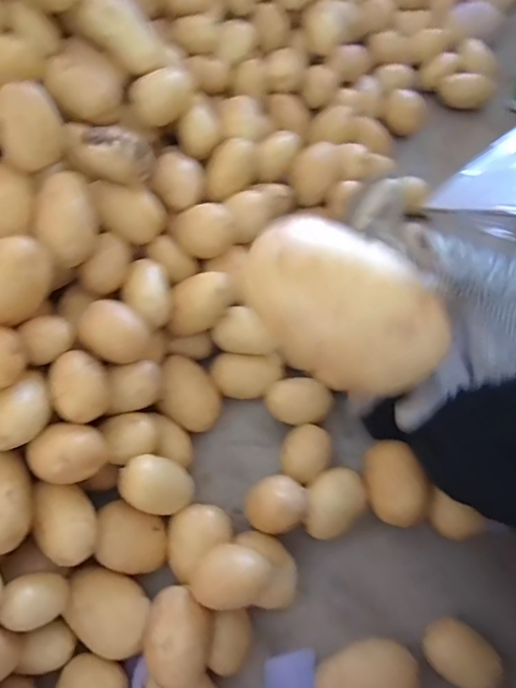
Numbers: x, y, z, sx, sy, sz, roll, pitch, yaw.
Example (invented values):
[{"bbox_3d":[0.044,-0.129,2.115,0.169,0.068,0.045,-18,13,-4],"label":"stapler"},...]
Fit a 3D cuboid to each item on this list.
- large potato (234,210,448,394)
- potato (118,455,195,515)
[{"bbox_3d":[0.047,-0.020,0.275,0.114,0.063,0.065,37,70,14],"label":"large potato"},{"bbox_3d":[-0.129,0.169,0.599,0.093,0.056,0.061,32,78,-33],"label":"potato"}]

